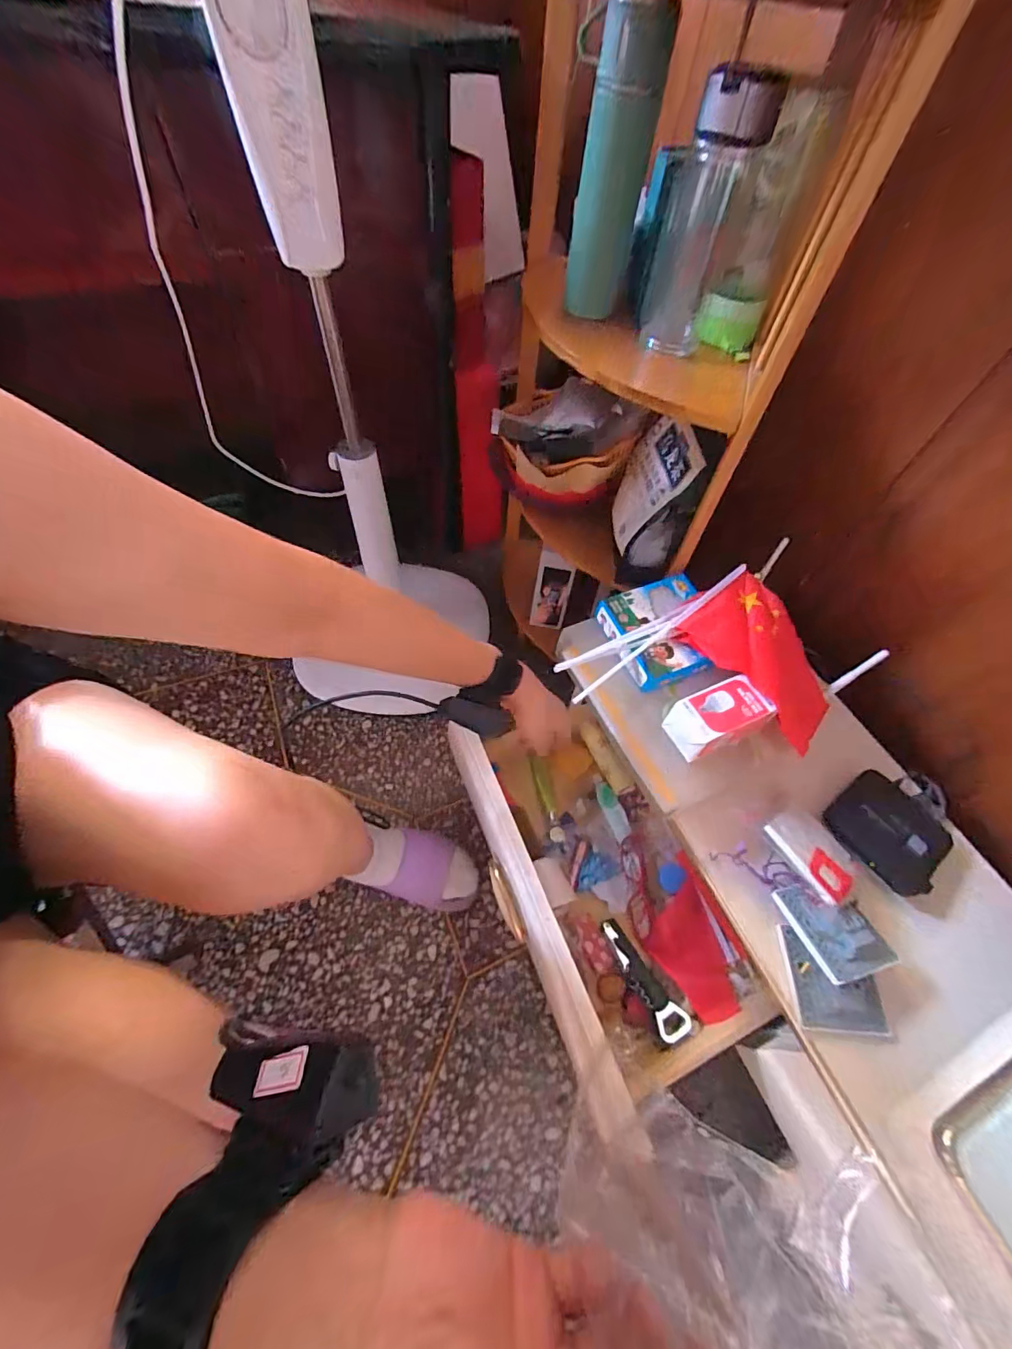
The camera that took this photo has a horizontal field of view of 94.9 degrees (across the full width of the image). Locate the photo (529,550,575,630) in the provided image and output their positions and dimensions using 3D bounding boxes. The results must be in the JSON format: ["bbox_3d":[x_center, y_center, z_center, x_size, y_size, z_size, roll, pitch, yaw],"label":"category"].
[{"bbox_3d":[0.088,-0.155,0.899,0.067,0.179,0.011,12,51,3],"label":"photo"}]

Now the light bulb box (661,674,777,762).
[{"bbox_3d":[0.228,0.047,0.501,0.092,0.052,0.054,-16,58,-16],"label":"light bulb box"}]

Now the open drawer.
[{"bbox_3d":[0.120,0.241,0.594,0.273,0.133,0.401,-12,57,-13],"label":"open drawer"}]

